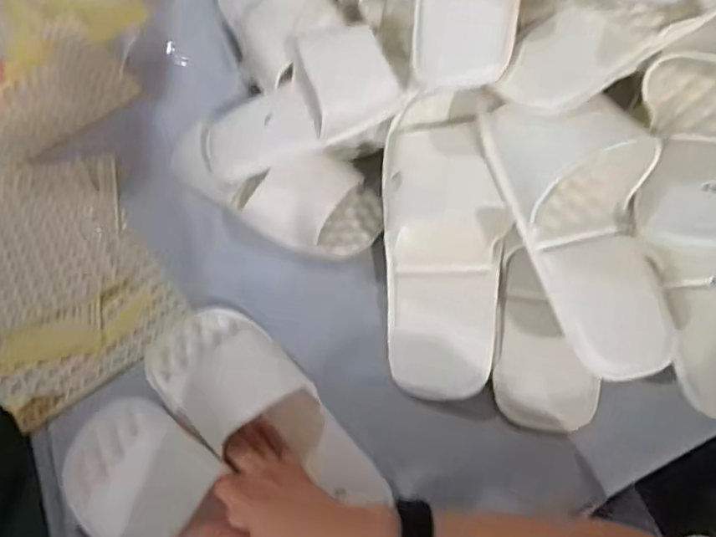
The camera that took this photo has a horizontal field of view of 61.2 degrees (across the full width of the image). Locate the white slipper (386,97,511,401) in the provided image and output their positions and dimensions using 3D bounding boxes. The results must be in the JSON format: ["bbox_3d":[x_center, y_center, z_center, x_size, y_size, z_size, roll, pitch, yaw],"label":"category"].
[{"bbox_3d":[0.074,-0.026,0.520,0.098,0.063,0.271,-1,87,2],"label":"white slipper"}]

